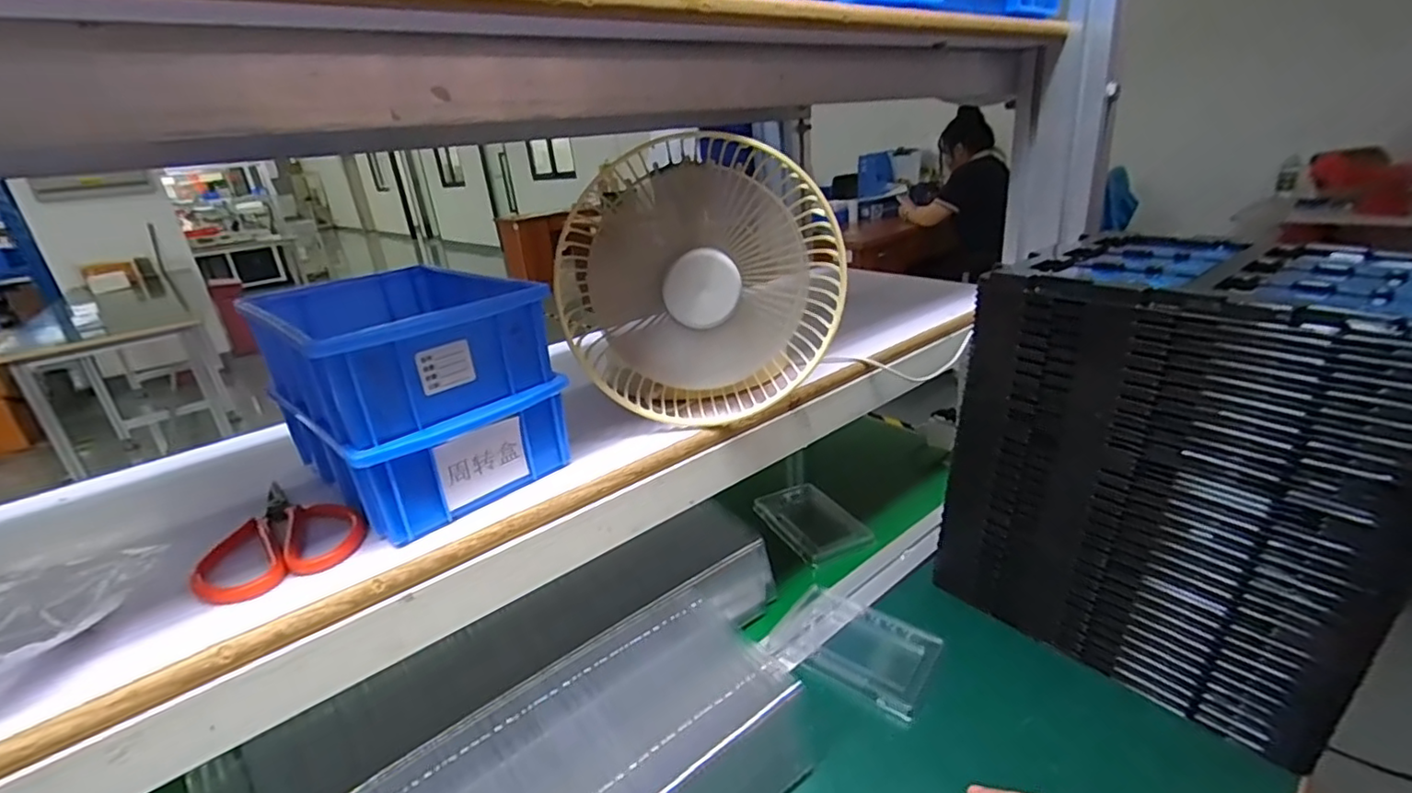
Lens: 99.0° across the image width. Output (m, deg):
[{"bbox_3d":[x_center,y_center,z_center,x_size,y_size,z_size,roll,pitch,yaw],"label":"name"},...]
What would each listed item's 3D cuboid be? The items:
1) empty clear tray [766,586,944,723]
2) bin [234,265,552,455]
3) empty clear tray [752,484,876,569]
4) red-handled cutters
[{"bbox_3d":[0.131,0.222,0.538,0.136,0.014,0.090,12,28,37],"label":"empty clear tray"},{"bbox_3d":[-0.205,-0.037,0.397,0.120,0.059,0.192,-25,28,-38],"label":"bin"},{"bbox_3d":[0.122,0.145,0.711,0.088,0.014,0.137,-14,23,-20],"label":"empty clear tray"},{"bbox_3d":[-0.254,0.080,0.360,0.079,0.012,0.113,-21,26,-33],"label":"red-handled cutters"}]

